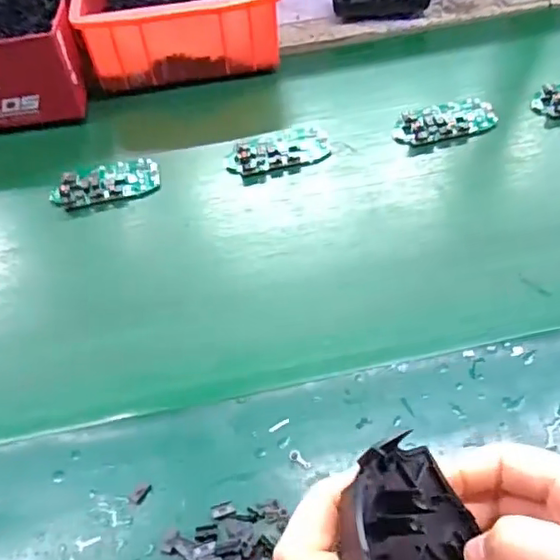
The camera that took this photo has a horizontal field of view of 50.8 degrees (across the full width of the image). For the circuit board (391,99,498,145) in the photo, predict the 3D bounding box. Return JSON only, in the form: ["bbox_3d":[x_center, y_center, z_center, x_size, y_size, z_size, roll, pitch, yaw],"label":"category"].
[{"bbox_3d":[0.157,-0.151,0.565,0.095,0.012,0.044,-10,54,-3],"label":"circuit board"}]

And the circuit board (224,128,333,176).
[{"bbox_3d":[-0.003,-0.123,0.556,0.097,0.007,0.046,-13,54,-6],"label":"circuit board"}]

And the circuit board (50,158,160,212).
[{"bbox_3d":[-0.160,-0.090,0.541,0.096,0.015,0.045,-16,55,-8],"label":"circuit board"}]

